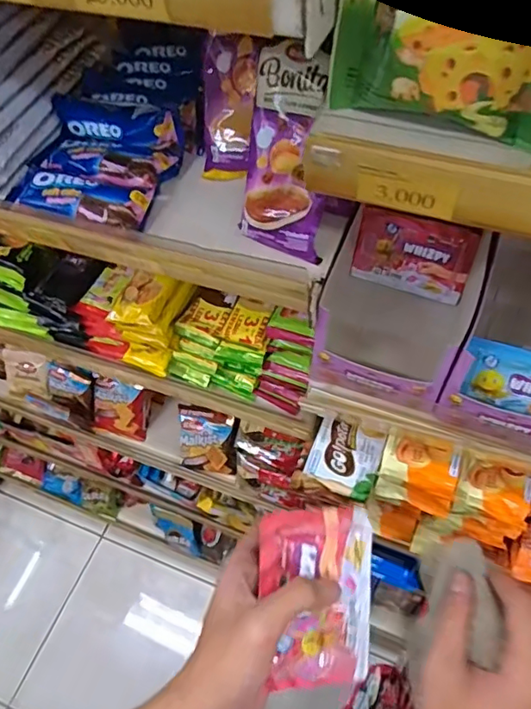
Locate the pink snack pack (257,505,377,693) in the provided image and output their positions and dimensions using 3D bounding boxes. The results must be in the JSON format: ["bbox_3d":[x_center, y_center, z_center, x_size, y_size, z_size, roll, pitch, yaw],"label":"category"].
[{"bbox_3d":[0.032,0.151,0.343,0.073,0.007,0.107,2,88,-17],"label":"pink snack pack"}]

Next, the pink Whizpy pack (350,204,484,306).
[{"bbox_3d":[0.141,-0.095,0.529,0.108,0.078,0.006,18,39,16],"label":"pink Whizpy pack"}]

